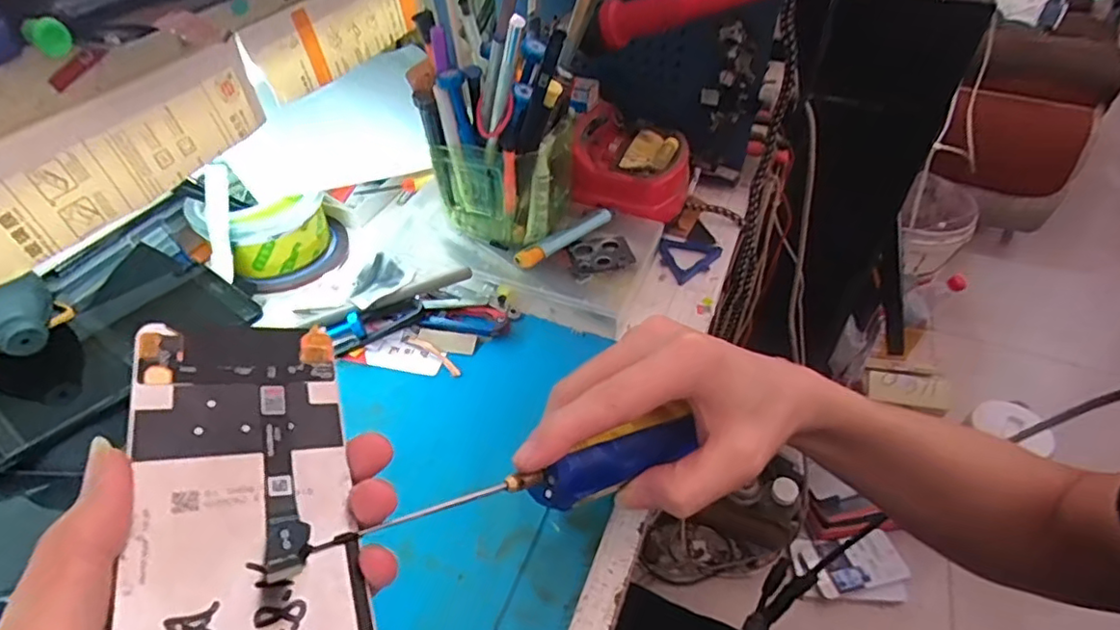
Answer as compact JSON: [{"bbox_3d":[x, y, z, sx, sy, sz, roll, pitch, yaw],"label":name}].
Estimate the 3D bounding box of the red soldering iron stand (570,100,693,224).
[{"bbox_3d":[0.059,-0.119,0.483,0.089,0.058,0.091,13,46,13],"label":"red soldering iron stand"}]

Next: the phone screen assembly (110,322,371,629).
[{"bbox_3d":[-0.104,0.063,0.198,0.065,0.006,0.149,2,48,-33],"label":"phone screen assembly"}]

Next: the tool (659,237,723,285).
[{"bbox_3d":[0.097,-0.046,0.466,0.043,0.010,0.056,26,50,24],"label":"tool"}]

